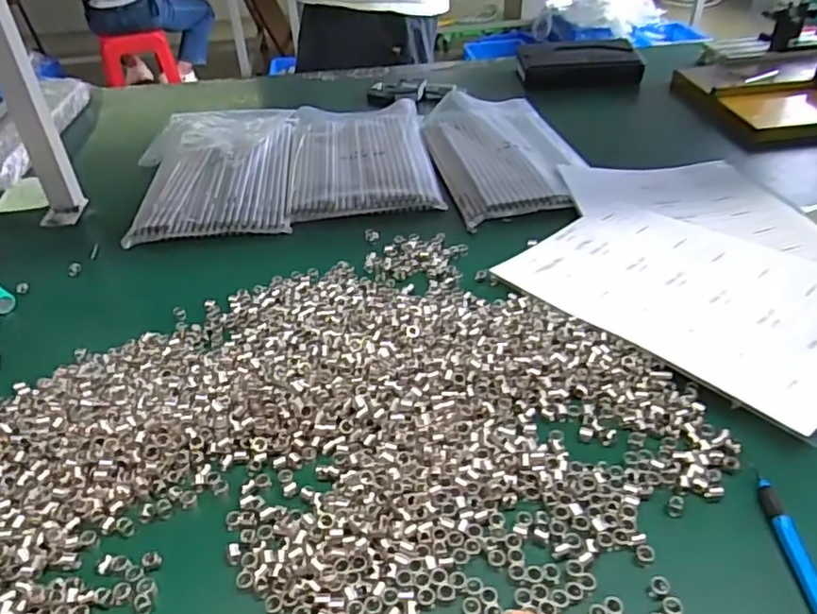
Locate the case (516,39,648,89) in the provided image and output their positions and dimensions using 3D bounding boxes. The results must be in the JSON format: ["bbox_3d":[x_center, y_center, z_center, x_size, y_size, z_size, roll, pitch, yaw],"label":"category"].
[{"bbox_3d":[0.294,-0.422,1.081,0.200,0.055,0.079,-3,37,1],"label":"case"}]

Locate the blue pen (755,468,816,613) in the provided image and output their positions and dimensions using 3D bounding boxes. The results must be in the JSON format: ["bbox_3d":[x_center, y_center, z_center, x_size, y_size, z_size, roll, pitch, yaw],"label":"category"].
[{"bbox_3d":[0.229,0.148,0.359,0.013,0.008,0.118,-1,37,4],"label":"blue pen"}]

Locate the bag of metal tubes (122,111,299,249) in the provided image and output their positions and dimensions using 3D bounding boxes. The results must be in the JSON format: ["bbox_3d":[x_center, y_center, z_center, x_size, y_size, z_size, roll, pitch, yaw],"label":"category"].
[{"bbox_3d":[-0.255,-0.185,0.813,0.205,0.032,0.320,-6,37,-3],"label":"bag of metal tubes"}]

